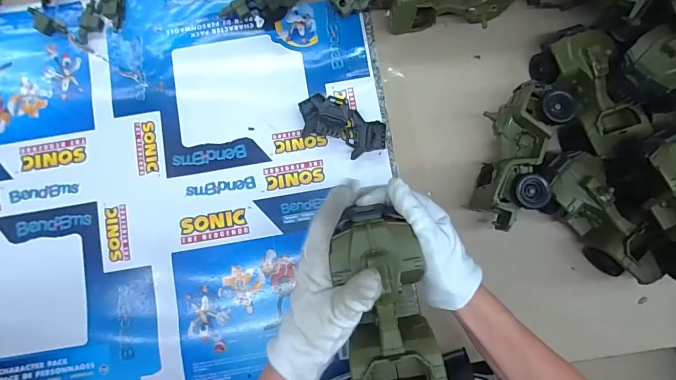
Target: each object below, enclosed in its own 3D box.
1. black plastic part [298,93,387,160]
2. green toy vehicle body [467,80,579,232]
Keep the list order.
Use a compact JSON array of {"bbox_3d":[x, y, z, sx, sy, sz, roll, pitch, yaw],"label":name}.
[{"bbox_3d":[0.007,-0.093,0.530,0.128,0.030,0.068,26,84,4],"label":"black plastic part"},{"bbox_3d":[0.232,-0.048,0.494,0.085,0.078,0.199,20,85,3],"label":"green toy vehicle body"}]

